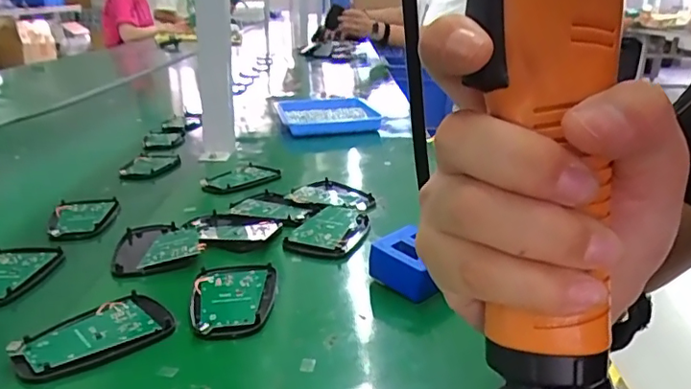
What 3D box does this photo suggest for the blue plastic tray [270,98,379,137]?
[{"bbox_3d":[-0.031,-0.138,0.974,0.161,0.033,0.214,0,19,-13],"label":"blue plastic tray"}]

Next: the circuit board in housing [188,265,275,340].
[{"bbox_3d":[-0.084,0.078,0.411,0.063,0.007,0.093,-3,19,-9],"label":"circuit board in housing"}]

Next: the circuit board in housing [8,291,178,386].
[{"bbox_3d":[-0.169,0.094,0.367,0.095,0.008,0.061,-17,25,-39],"label":"circuit board in housing"}]

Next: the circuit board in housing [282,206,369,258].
[{"bbox_3d":[-0.018,0.032,0.515,0.060,0.014,0.091,5,19,15],"label":"circuit board in housing"}]

